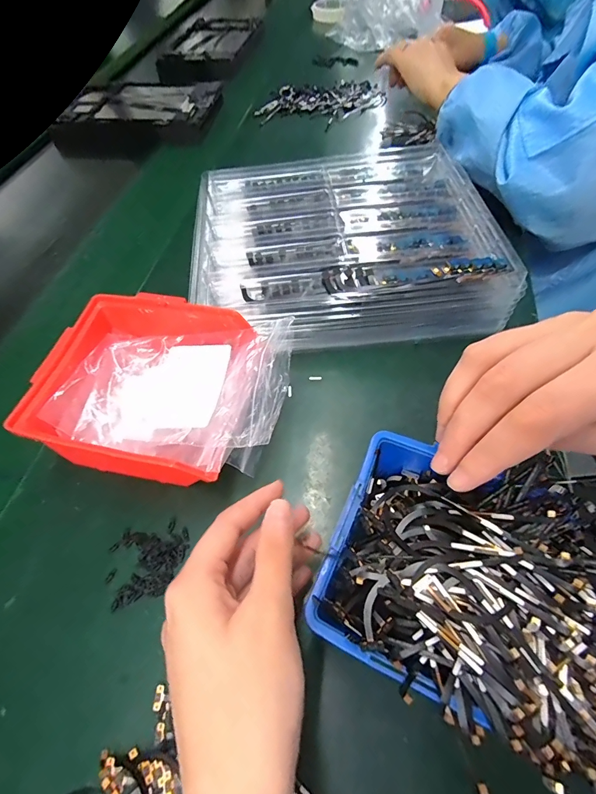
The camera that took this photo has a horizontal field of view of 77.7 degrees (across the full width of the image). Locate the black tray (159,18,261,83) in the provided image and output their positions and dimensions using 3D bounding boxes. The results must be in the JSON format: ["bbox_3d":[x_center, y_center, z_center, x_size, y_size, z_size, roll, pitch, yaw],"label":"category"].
[{"bbox_3d":[-0.169,-0.657,0.702,0.155,0.040,0.209,4,58,7],"label":"black tray"}]

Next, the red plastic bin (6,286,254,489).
[{"bbox_3d":[-0.099,-0.002,0.276,0.141,0.074,0.128,9,59,10],"label":"red plastic bin"}]

